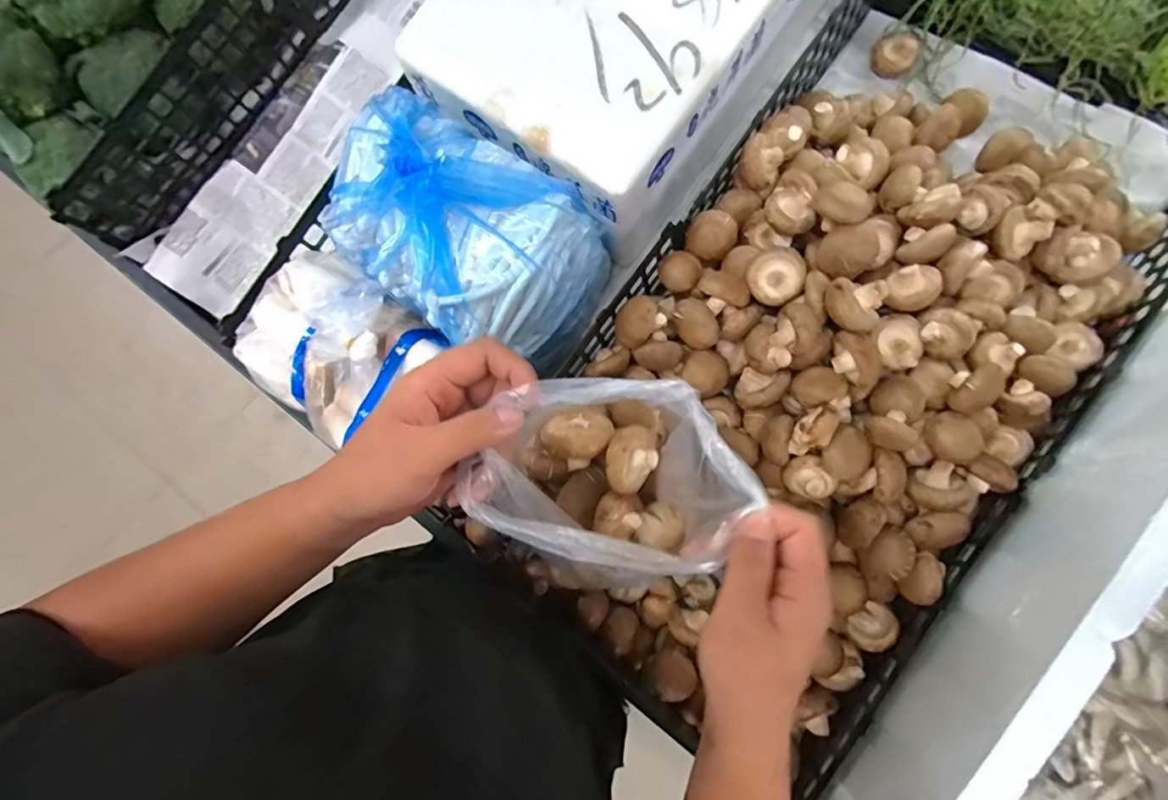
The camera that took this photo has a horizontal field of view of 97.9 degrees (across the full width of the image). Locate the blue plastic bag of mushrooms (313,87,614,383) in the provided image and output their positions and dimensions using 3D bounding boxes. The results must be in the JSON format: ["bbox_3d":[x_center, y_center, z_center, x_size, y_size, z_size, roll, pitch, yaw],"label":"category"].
[{"bbox_3d":[-0.110,-0.147,0.453,0.227,0.171,0.148,28,76,6],"label":"blue plastic bag of mushrooms"}]

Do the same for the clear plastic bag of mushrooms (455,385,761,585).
[{"bbox_3d":[0.021,0.054,0.332,0.145,0.126,0.131,37,77,8],"label":"clear plastic bag of mushrooms"}]

